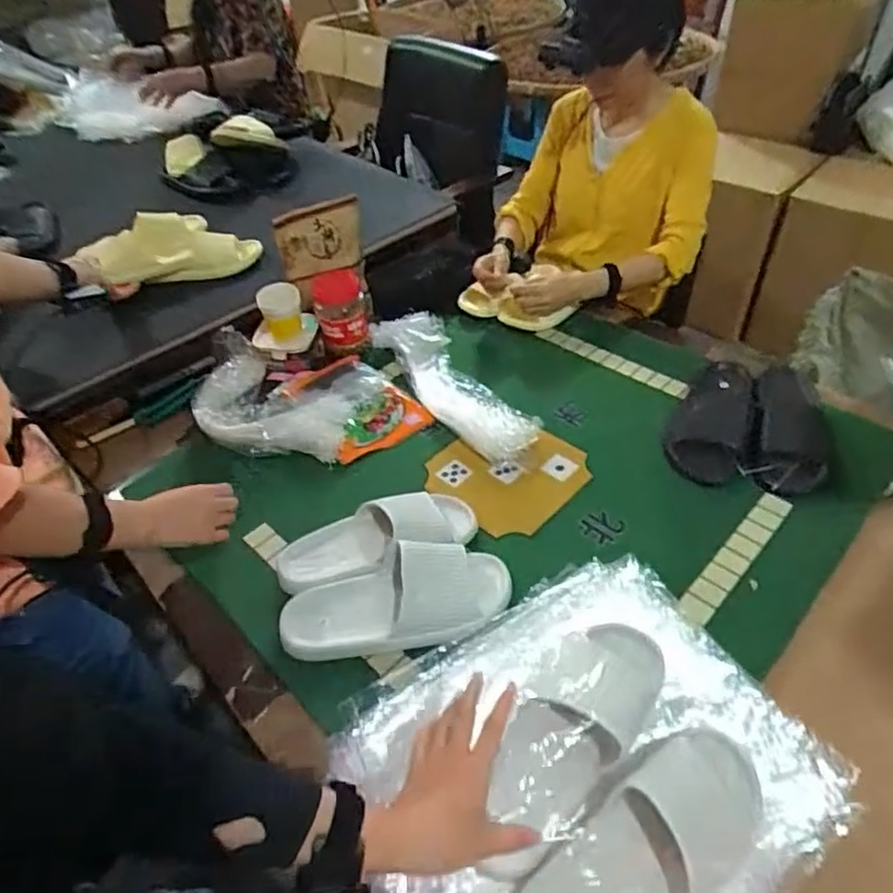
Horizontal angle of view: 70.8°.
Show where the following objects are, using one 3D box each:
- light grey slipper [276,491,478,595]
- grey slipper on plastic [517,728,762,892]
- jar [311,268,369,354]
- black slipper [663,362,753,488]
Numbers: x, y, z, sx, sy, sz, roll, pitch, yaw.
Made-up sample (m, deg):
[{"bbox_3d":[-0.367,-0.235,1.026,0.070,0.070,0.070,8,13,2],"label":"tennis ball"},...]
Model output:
[{"bbox_3d":[-0.095,0.123,0.856,0.270,0.059,0.100,-19,47,-14],"label":"light grey slipper"},{"bbox_3d":[0.175,0.358,0.557,0.271,0.070,0.108,-30,51,-22],"label":"grey slipper on plastic"},{"bbox_3d":[-0.196,-0.250,1.173,0.088,0.118,0.107,-12,46,-7],"label":"jar"},{"bbox_3d":[0.417,-0.052,0.985,0.108,0.069,0.268,18,50,20],"label":"black slipper"}]

